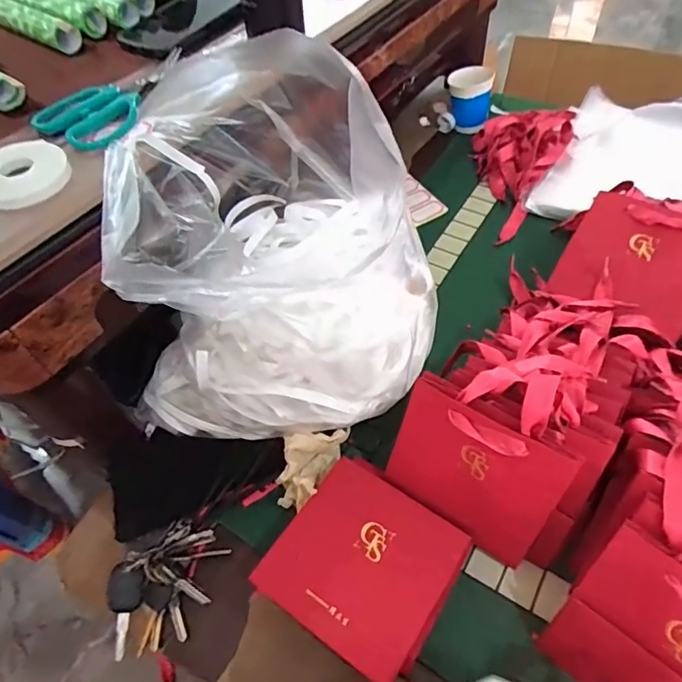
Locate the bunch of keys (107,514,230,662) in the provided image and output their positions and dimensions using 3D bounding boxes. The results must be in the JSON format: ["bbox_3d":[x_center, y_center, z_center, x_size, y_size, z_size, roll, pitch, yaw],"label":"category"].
[{"bbox_3d":[-0.163,0.226,0.473,0.078,0.033,0.117,36,63,26],"label":"bunch of keys"}]

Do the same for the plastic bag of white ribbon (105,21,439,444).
[{"bbox_3d":[-0.051,-0.068,0.475,0.262,0.229,0.240,4,54,7],"label":"plastic bag of white ribbon"}]

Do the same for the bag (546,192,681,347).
[{"bbox_3d":[0.327,-0.091,0.569,0.138,0.020,0.136,28,86,22],"label":"bag"}]

